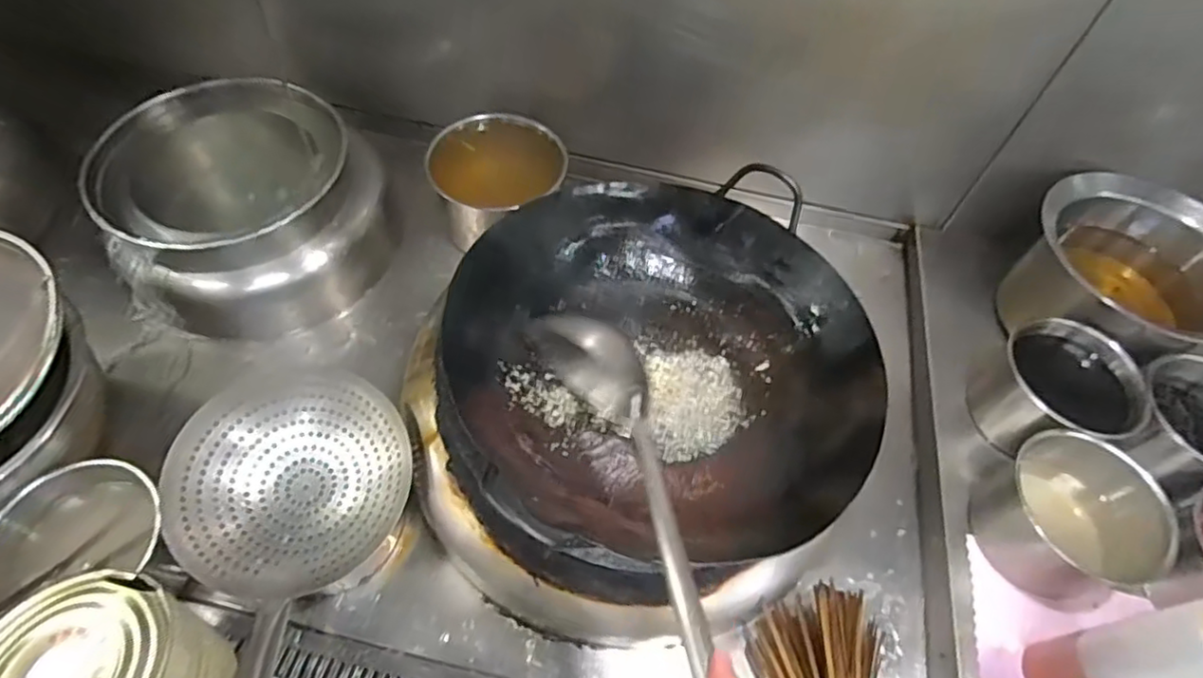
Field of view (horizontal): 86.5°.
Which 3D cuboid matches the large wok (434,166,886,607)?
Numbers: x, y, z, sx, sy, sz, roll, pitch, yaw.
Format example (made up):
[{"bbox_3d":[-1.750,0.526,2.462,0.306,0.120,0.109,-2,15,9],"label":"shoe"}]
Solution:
[{"bbox_3d":[0.051,0.037,0.688,0.441,0.148,0.415,-8,56,-11],"label":"large wok"}]

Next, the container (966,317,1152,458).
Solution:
[{"bbox_3d":[0.546,0.062,0.777,0.143,0.129,0.157,-1,55,-6],"label":"container"}]

